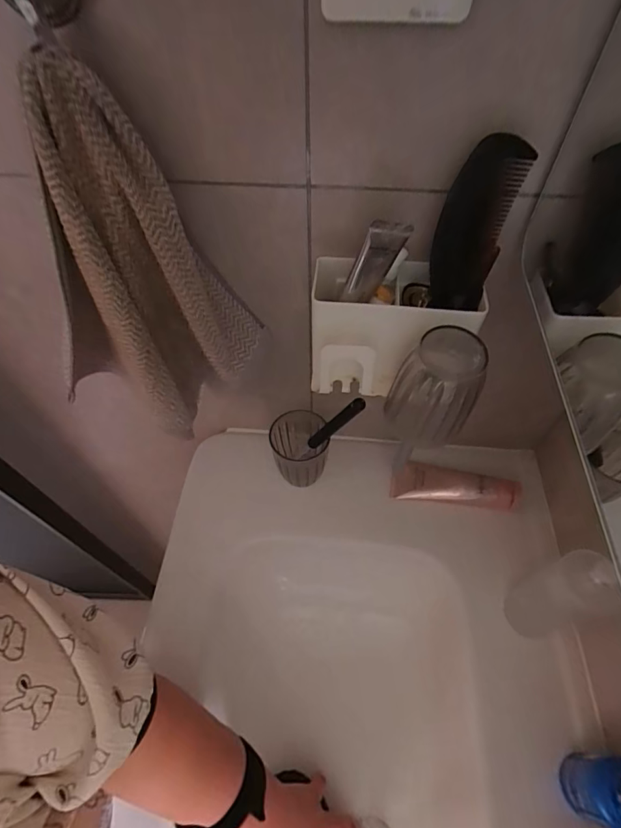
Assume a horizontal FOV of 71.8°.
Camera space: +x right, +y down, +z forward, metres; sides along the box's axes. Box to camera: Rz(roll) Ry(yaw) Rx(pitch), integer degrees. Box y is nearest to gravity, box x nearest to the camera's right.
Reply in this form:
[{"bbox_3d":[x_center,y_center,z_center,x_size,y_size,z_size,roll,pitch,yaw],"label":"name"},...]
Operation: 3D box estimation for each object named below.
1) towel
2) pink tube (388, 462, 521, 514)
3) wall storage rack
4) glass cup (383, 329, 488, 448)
[{"bbox_3d":[-0.148,-0.107,0.375,0.163,0.306,0.091,-31,60,-18],"label":"towel"},{"bbox_3d":[0.185,0.092,0.557,0.153,0.026,0.052,7,56,7],"label":"pink tube"},{"bbox_3d":[0.074,-0.071,0.397,0.142,0.106,0.095,1,55,3],"label":"wall storage rack"},{"bbox_3d":[0.105,-0.016,0.356,0.055,0.095,0.056,-1,55,1],"label":"glass cup"}]

